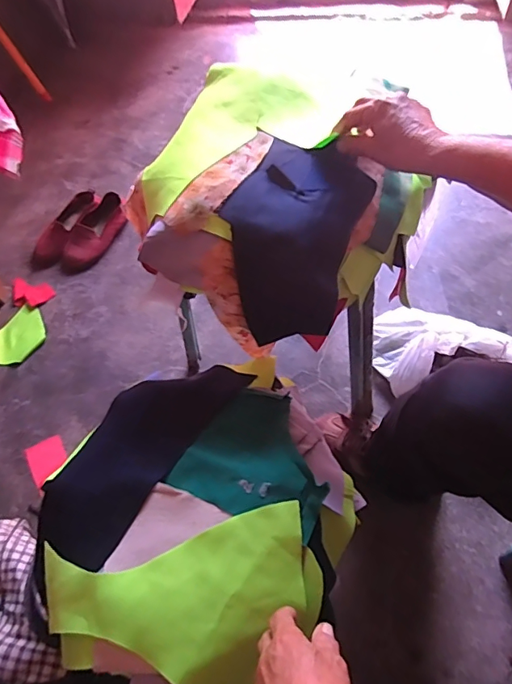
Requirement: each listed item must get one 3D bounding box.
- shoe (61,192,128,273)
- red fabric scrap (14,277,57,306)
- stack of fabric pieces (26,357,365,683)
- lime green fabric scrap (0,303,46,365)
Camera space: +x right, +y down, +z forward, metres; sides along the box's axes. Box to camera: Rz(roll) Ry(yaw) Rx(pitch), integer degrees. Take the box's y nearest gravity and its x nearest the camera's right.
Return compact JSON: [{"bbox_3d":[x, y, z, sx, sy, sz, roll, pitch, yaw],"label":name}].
[{"bbox_3d":[-0.370,-0.246,1.087,0.074,0.056,0.208,23,63,18],"label":"shoe"},{"bbox_3d":[-0.498,-0.109,1.042,0.106,0.005,0.069,11,60,11],"label":"red fabric scrap"},{"bbox_3d":[-0.061,0.175,0.505,0.293,0.063,0.338,27,64,20],"label":"stack of fabric pieces"},{"bbox_3d":[-0.490,-0.012,0.981,0.087,0.008,0.137,32,61,5],"label":"lime green fabric scrap"}]

